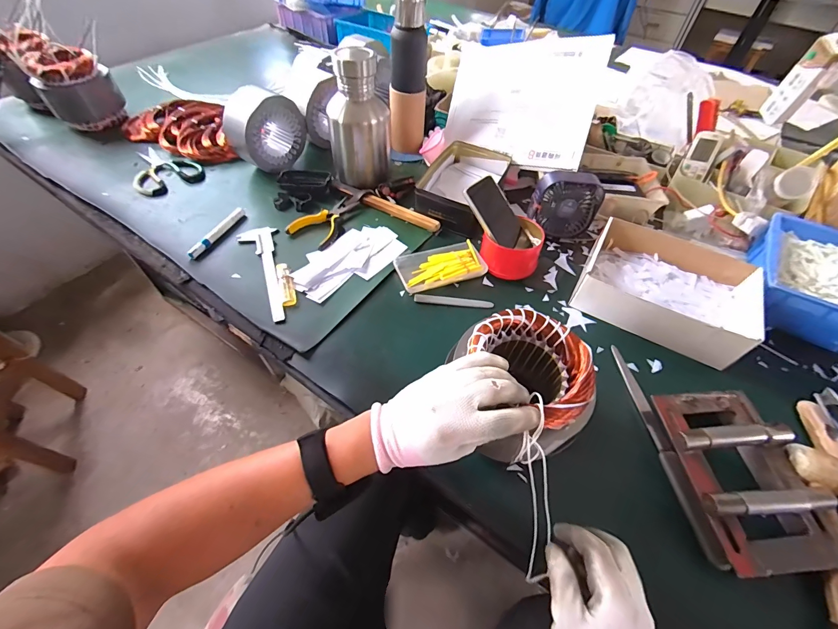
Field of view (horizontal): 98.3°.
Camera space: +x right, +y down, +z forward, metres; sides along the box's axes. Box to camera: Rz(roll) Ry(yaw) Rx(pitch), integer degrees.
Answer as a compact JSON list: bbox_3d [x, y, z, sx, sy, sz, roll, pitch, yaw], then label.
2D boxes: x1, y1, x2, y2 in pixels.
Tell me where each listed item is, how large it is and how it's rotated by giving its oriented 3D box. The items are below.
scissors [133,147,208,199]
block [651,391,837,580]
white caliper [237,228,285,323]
[{"bbox_3d":[-0.562,-0.315,0.782,0.183,0.013,0.133,35,59,21],"label":"scissors"},{"bbox_3d":[0.376,0.183,0.424,0.141,0.046,0.196,-3,53,-5],"label":"block"},{"bbox_3d":[-0.267,-0.073,0.605,0.063,0.007,0.216,-12,54,-12],"label":"white caliper"}]

